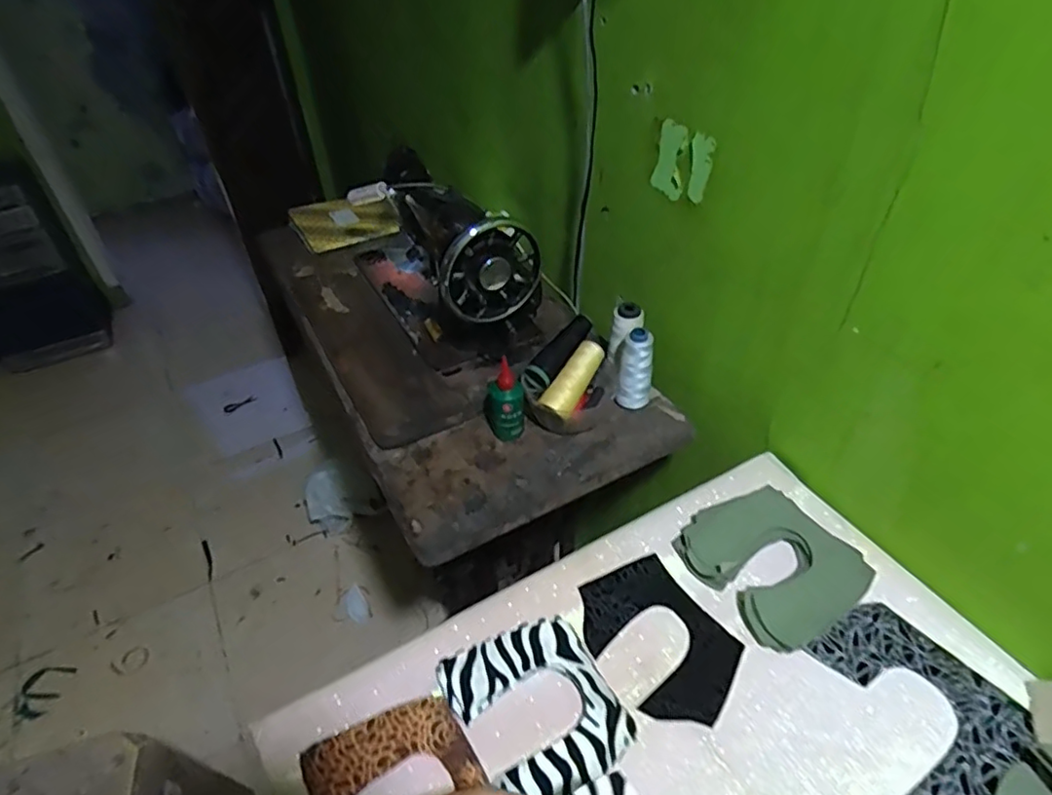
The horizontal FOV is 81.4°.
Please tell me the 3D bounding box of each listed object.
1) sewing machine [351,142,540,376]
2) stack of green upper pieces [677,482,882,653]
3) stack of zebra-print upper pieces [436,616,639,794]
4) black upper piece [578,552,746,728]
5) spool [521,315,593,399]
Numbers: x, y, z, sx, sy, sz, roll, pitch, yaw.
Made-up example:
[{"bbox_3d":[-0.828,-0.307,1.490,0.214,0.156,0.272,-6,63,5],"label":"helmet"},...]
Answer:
[{"bbox_3d":[-0.132,-0.229,0.921,0.194,0.208,0.373,-20,46,-19],"label":"sewing machine"},{"bbox_3d":[0.251,0.165,0.624,0.137,0.029,0.153,-27,48,-25],"label":"stack of green upper pieces"},{"bbox_3d":[0.010,0.268,0.536,0.125,0.019,0.144,-24,47,-22],"label":"stack of zebra-print upper pieces"},{"bbox_3d":[0.127,0.230,0.587,0.112,0.007,0.155,-30,54,-23],"label":"black upper piece"},{"bbox_3d":[0.042,-0.059,0.801,0.033,0.035,0.134,27,66,28],"label":"spool"}]

